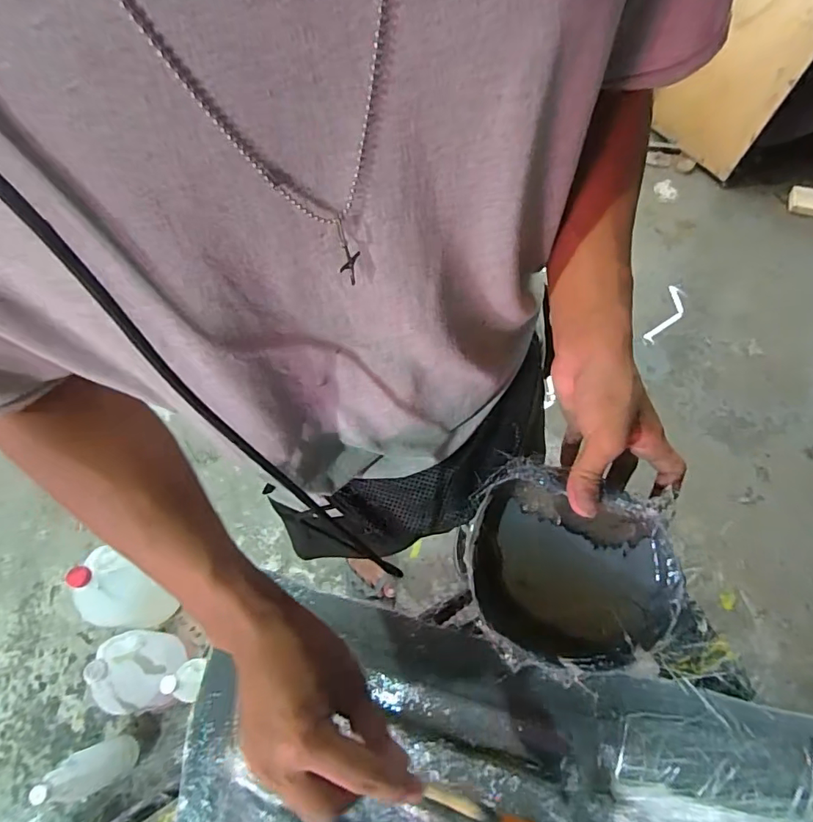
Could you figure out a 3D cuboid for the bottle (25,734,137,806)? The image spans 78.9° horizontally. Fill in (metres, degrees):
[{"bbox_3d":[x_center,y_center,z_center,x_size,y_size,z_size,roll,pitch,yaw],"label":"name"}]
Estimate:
[{"bbox_3d":[-0.623,0.699,0.959,0.072,0.248,0.077,-1,65,2],"label":"bottle"}]

